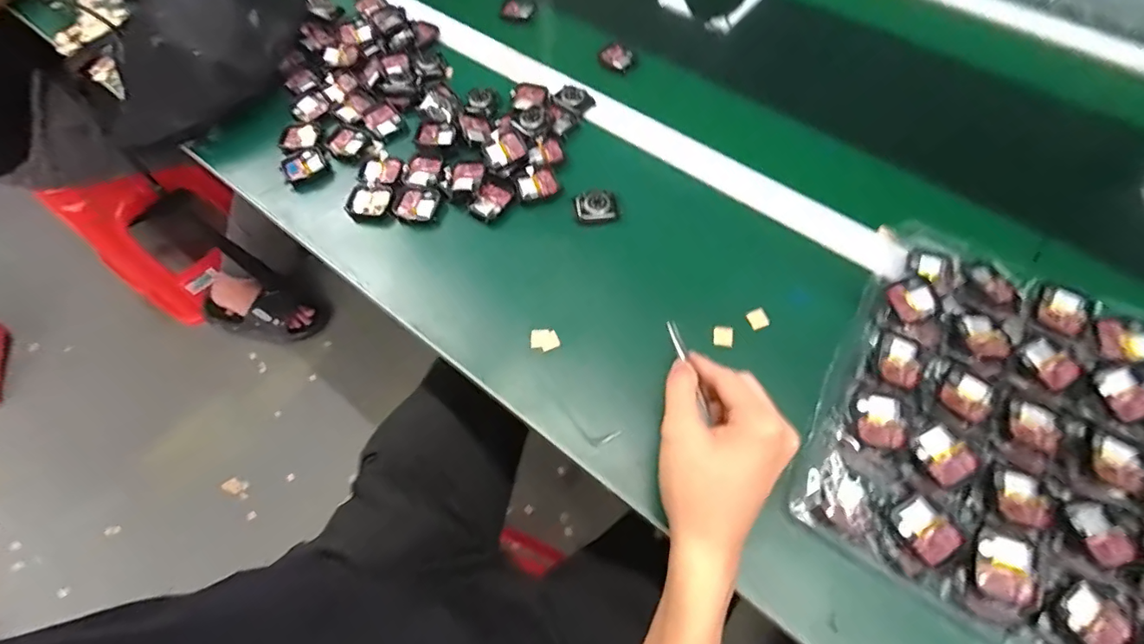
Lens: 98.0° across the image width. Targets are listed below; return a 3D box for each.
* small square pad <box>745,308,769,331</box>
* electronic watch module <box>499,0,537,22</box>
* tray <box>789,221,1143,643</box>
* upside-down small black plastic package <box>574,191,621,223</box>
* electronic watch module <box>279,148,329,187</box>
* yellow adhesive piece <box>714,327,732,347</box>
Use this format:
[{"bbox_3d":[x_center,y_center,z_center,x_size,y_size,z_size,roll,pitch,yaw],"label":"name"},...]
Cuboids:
[{"bbox_3d":[0.164,-0.002,0.437,0.016,0.007,0.017,-21,63,-8],"label":"small square pad"},{"bbox_3d":[-0.070,-0.407,0.651,0.044,0.016,0.028,13,64,10],"label":"electronic watch module"},{"bbox_3d":[0.333,0.080,0.367,0.254,0.027,0.285,31,68,17],"label":"tray"},{"bbox_3d":[0.024,-0.114,0.490,0.042,0.012,0.029,-8,62,-1],"label":"upside-down small black plastic package"},{"bbox_3d":[-0.285,-0.165,0.530,0.045,0.007,0.040,-31,65,-12],"label":"electronic watch module"},{"bbox_3d":[0.131,0.012,0.432,0.016,0.004,0.018,5,63,6],"label":"yellow adhesive piece"}]

